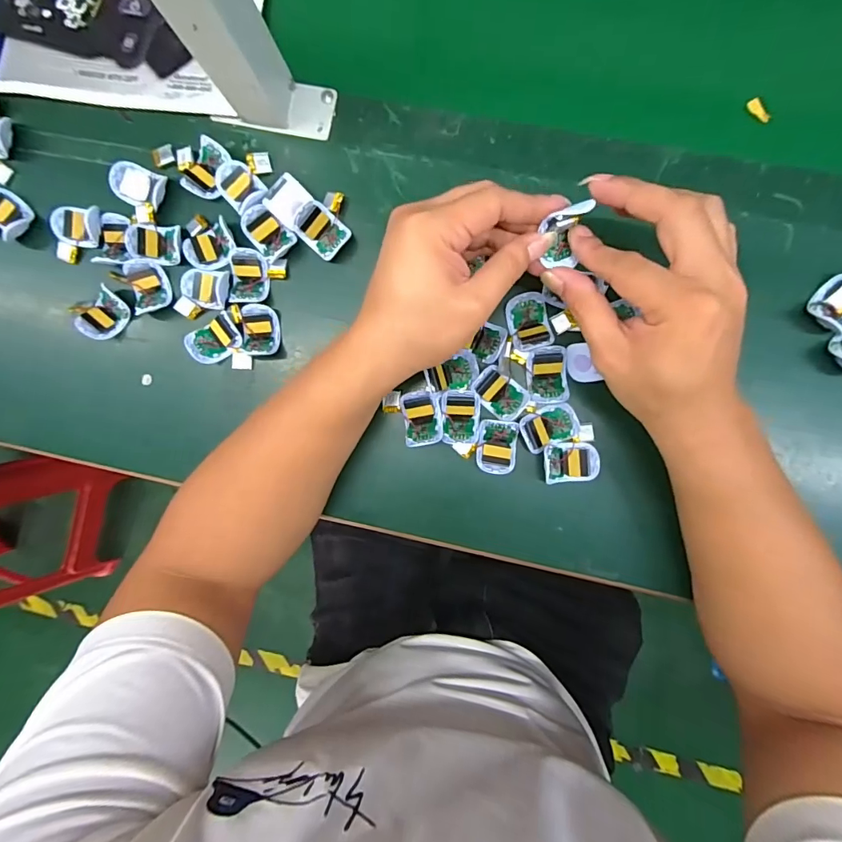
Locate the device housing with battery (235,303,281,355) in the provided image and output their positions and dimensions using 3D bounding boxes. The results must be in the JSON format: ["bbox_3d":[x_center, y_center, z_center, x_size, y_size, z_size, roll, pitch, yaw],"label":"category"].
[{"bbox_3d":[-0.131,-0.072,0.361,0.031,0.012,0.039,8,94,4],"label":"device housing with battery"}]

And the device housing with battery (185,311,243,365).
[{"bbox_3d":[-0.165,-0.066,0.364,0.041,0.014,0.028,-29,91,6],"label":"device housing with battery"}]

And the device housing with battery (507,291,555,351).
[{"bbox_3d":[0.083,-0.076,0.346,0.030,0.013,0.042,-11,92,5],"label":"device housing with battery"}]

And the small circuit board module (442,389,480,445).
[{"bbox_3d":[0.031,-0.003,0.353,0.028,0.007,0.041,-1,93,5],"label":"small circuit board module"}]

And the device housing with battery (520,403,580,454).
[{"bbox_3d":[0.098,0.005,0.347,0.041,0.007,0.030,-22,91,6],"label":"device housing with battery"}]

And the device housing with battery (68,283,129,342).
[{"bbox_3d":[-0.264,-0.090,0.374,0.038,0.021,0.035,-45,89,6],"label":"device housing with battery"}]

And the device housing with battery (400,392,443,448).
[{"bbox_3d":[0.000,-0.002,0.354,0.029,0.012,0.041,-9,93,5],"label":"device housing with battery"}]

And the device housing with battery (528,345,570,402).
[{"bbox_3d":[0.097,-0.035,0.345,0.030,0.009,0.040,-5,93,5],"label":"device housing with battery"}]

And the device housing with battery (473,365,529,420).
[{"bbox_3d":[0.061,-0.021,0.348,0.041,0.008,0.029,41,96,1],"label":"device housing with battery"}]

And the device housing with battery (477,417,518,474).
[{"bbox_3d":[0.060,0.020,0.351,0.030,0.008,0.040,6,94,4],"label":"device housing with battery"}]

